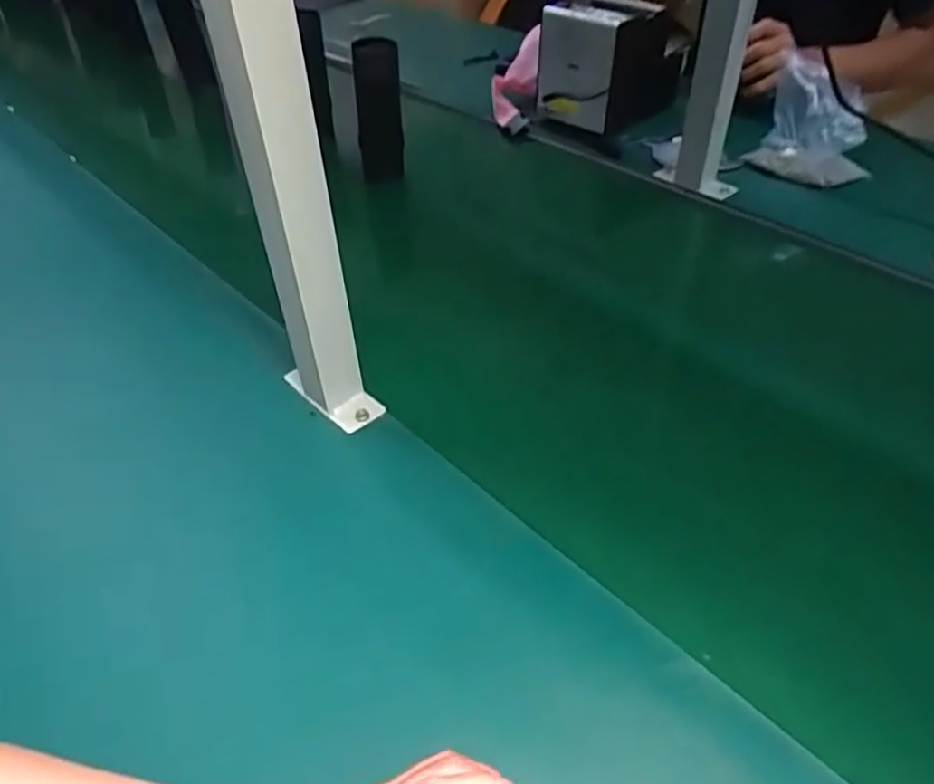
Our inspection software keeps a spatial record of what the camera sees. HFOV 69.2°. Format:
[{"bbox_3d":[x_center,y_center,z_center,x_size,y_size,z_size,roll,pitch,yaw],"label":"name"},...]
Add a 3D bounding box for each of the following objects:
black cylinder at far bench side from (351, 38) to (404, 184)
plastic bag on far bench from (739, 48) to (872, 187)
[{"bbox_3d":[-0.114,-0.364,0.872,0.060,0.170,0.051,-7,43,-5],"label":"black cylinder at far bench side"},{"bbox_3d":[0.425,-0.330,0.825,0.068,0.124,0.129,-31,50,-27],"label":"plastic bag on far bench"}]

